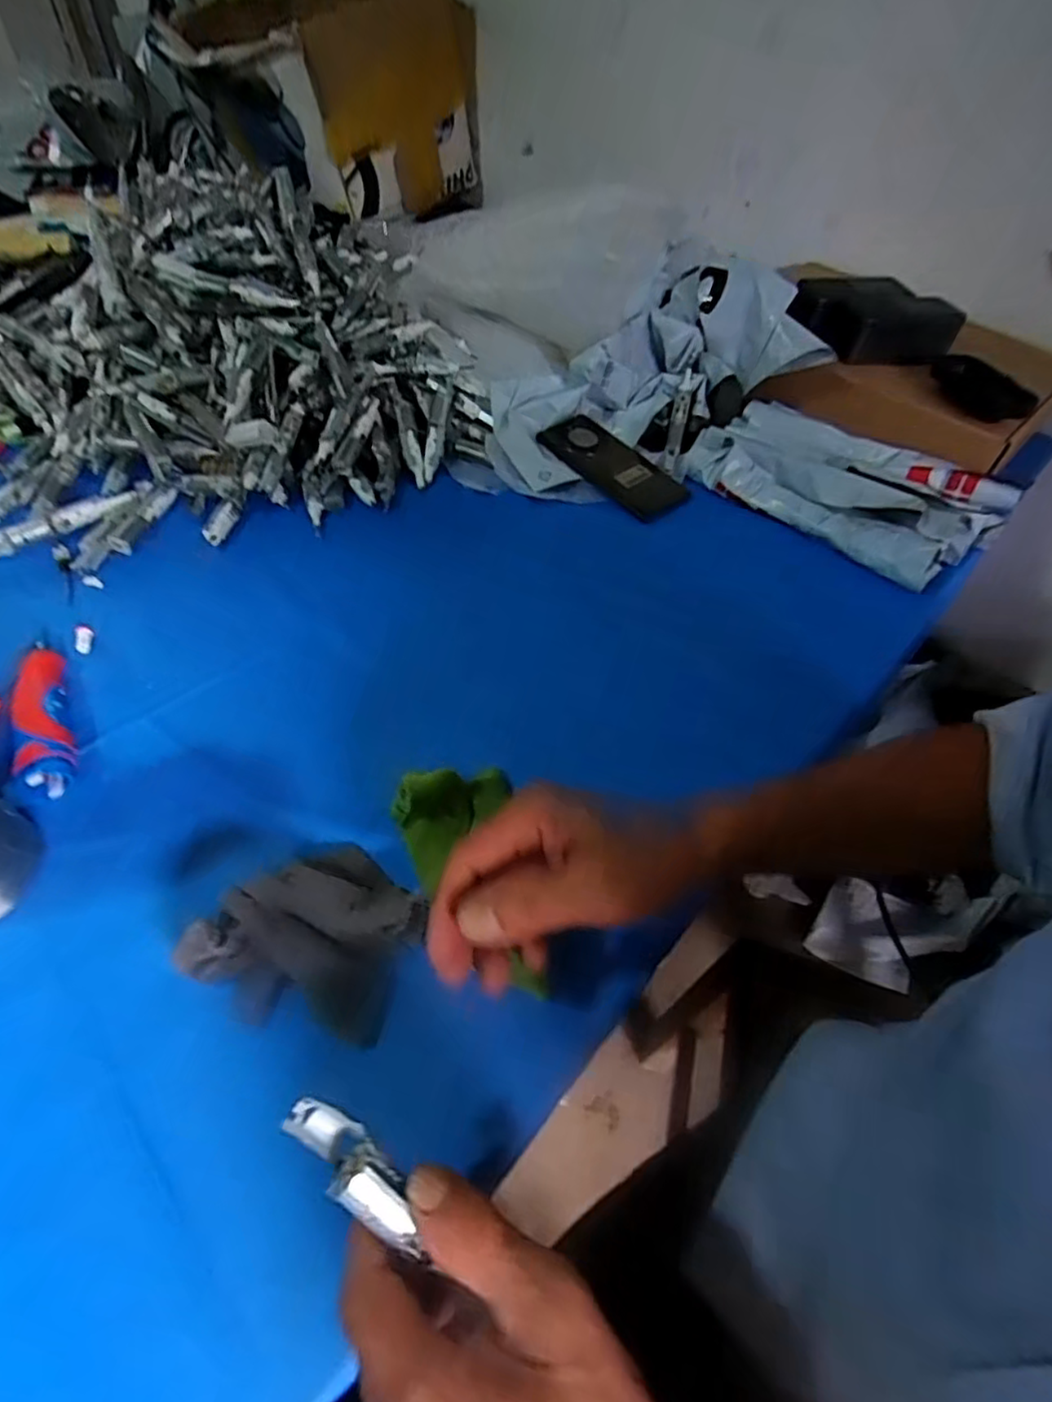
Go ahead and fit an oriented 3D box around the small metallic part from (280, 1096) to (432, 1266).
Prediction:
[{"bbox_3d":[-0.064,0.182,0.246,0.069,0.014,0.020,41,60,12],"label":"small metallic part"}]

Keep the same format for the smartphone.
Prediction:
[{"bbox_3d":[0.094,-0.253,0.680,0.161,0.013,0.081,43,64,15],"label":"smartphone"}]

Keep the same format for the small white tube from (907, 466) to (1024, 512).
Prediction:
[{"bbox_3d":[0.428,-0.210,0.623,0.099,0.028,0.016,22,53,13],"label":"small white tube"}]

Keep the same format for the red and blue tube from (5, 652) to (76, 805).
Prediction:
[{"bbox_3d":[-0.344,0.009,0.451,0.039,0.028,0.133,-18,55,-17],"label":"red and blue tube"}]

